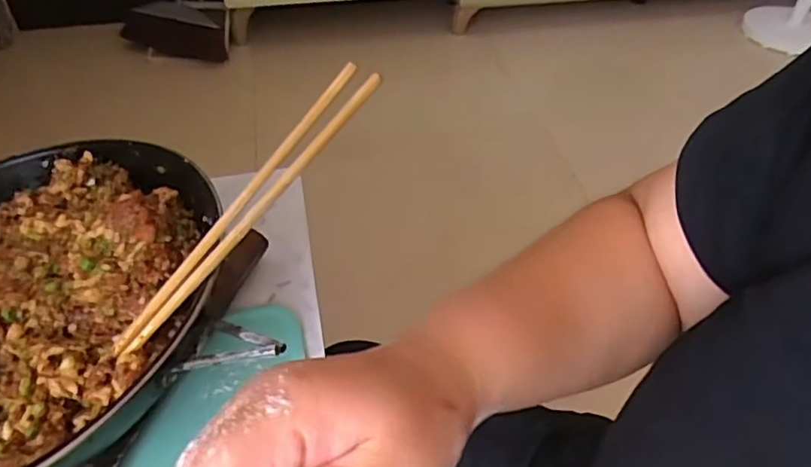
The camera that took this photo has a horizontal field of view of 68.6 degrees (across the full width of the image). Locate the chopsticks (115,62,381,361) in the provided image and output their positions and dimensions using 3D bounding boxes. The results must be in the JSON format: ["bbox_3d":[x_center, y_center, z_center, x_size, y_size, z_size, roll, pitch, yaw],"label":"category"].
[{"bbox_3d":[-0.099,-0.014,0.366,0.222,0.014,0.032,-48,57,0],"label":"chopsticks"}]

